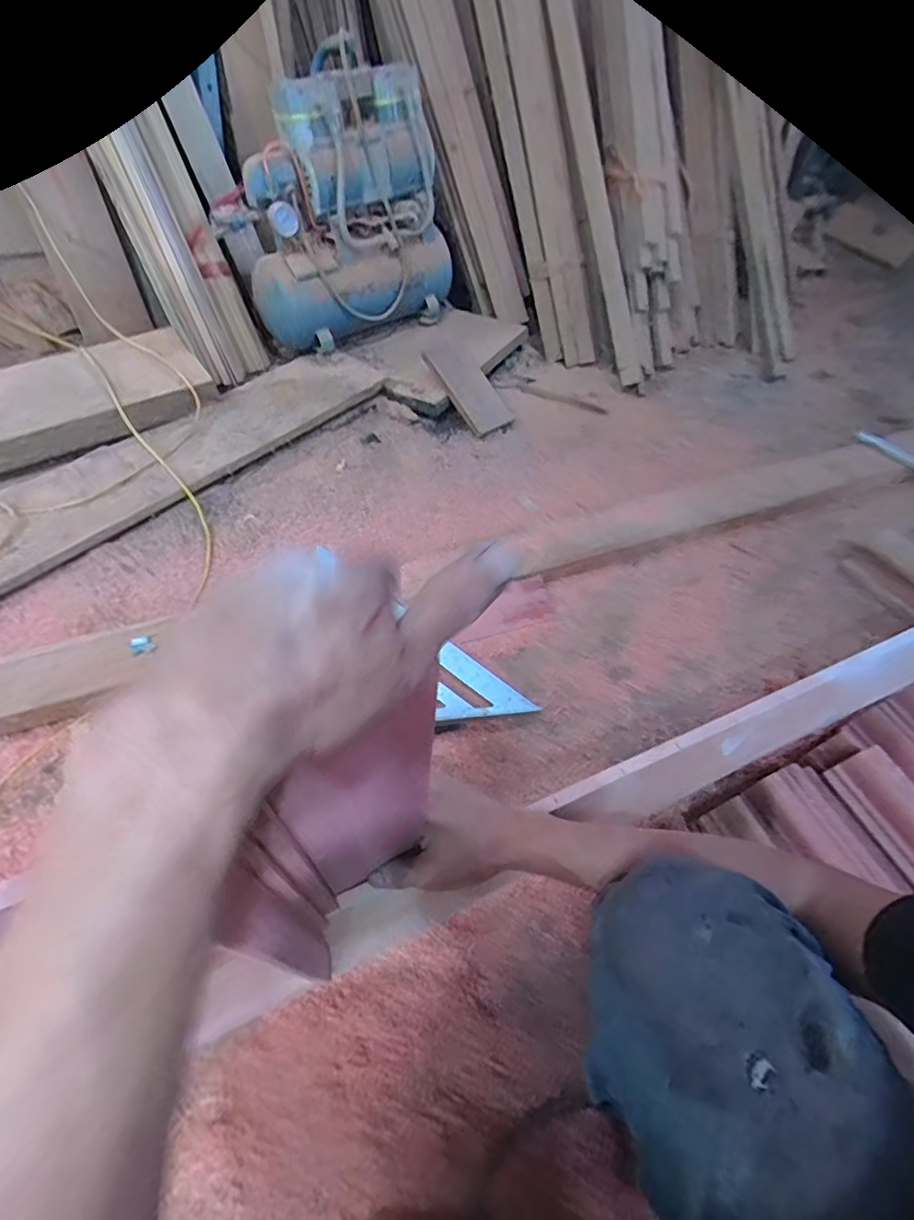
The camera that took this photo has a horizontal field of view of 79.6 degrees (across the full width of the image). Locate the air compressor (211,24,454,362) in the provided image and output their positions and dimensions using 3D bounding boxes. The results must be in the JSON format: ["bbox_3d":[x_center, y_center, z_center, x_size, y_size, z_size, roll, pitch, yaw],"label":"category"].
[{"bbox_3d":[-0.251,-0.852,1.180,0.446,0.420,0.300,-38,65,-26],"label":"air compressor"}]

